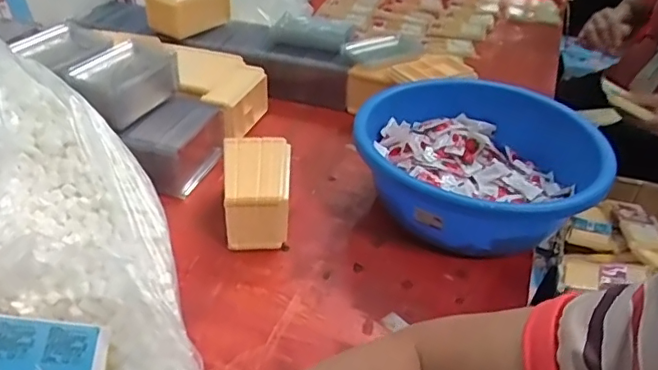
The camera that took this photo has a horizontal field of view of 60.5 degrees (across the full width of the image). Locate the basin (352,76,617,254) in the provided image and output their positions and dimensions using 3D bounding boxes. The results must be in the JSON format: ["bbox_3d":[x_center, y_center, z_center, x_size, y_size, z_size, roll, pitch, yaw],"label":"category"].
[{"bbox_3d":[0.202,-0.028,0.766,0.298,0.124,0.324,2,35,-2],"label":"basin"}]

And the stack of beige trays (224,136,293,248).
[{"bbox_3d":[-0.092,0.008,0.733,0.081,0.089,0.136,-1,35,-6],"label":"stack of beige trays"}]

